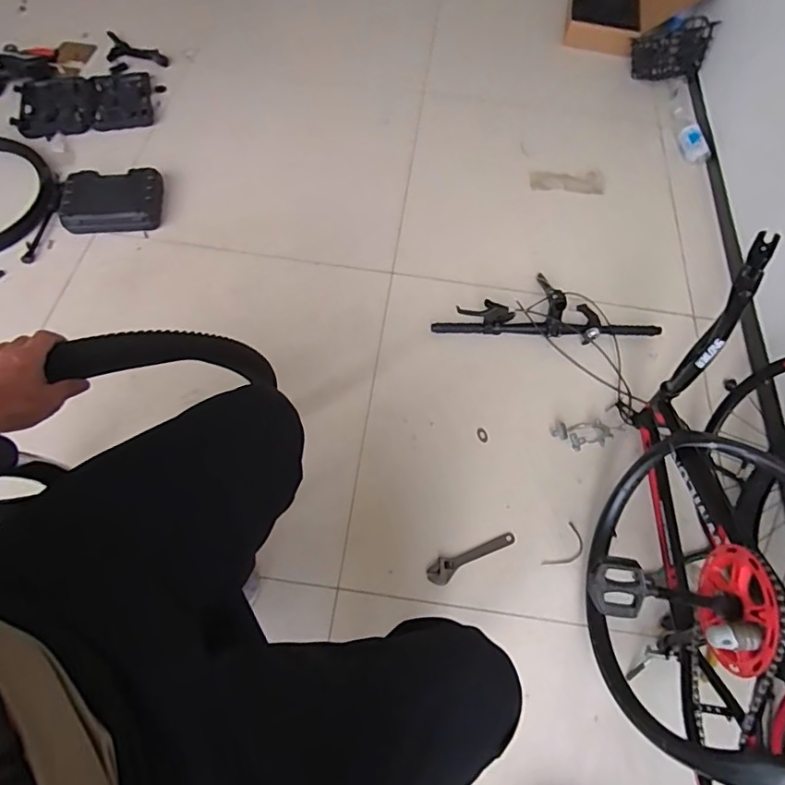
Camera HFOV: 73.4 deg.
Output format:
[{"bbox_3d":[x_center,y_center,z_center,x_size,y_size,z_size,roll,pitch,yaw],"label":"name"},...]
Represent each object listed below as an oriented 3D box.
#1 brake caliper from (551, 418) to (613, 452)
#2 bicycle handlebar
[{"bbox_3d":[0.422,0.086,1.153,0.120,0.057,0.081,-6,62,-7],"label":"brake caliper"},{"bbox_3d":[0.387,-0.213,1.312,0.558,0.076,0.166,6,62,-1],"label":"bicycle handlebar"}]

